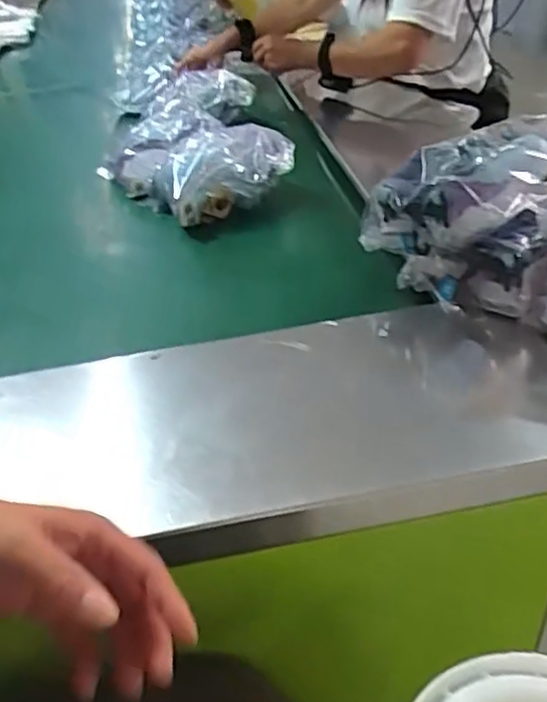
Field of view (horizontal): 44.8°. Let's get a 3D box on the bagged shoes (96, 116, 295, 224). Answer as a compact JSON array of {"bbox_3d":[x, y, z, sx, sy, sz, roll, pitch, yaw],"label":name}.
[{"bbox_3d":[-0.125,-0.295,1.029,0.174,0.098,0.284,-29,42,-27],"label":"bagged shoes"}]

